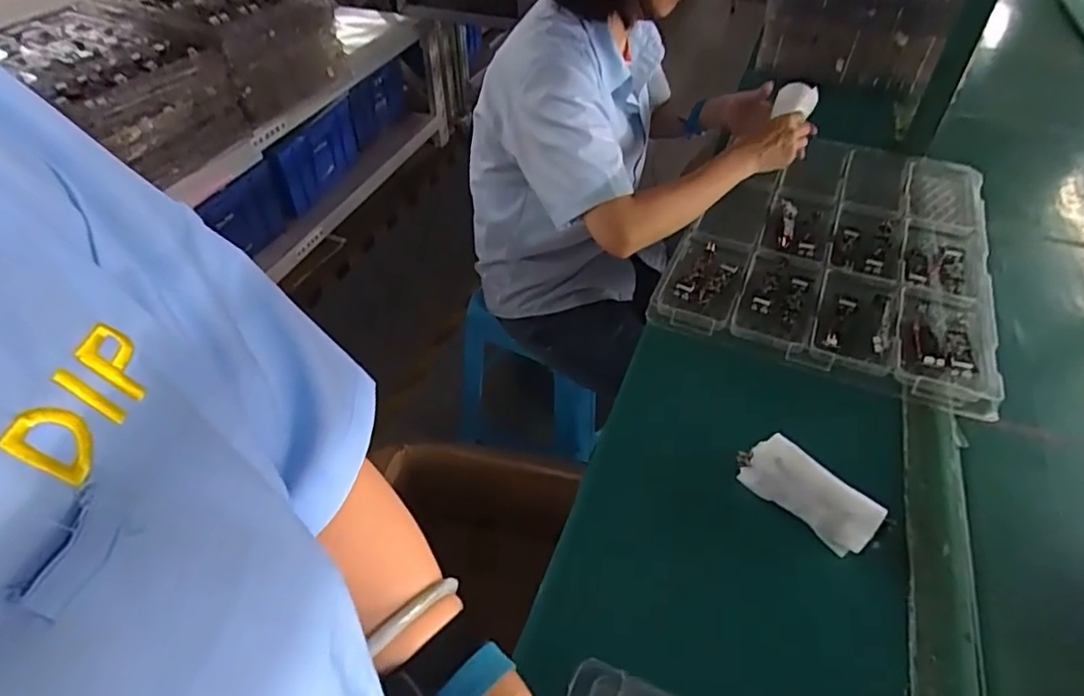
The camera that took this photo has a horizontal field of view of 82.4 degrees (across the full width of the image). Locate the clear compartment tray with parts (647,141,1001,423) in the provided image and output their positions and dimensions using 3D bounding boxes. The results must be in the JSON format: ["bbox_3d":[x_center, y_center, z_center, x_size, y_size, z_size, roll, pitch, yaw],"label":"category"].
[{"bbox_3d":[0.436,-0.168,0.913,0.391,0.032,0.574,18,48,18],"label":"clear compartment tray with parts"}]

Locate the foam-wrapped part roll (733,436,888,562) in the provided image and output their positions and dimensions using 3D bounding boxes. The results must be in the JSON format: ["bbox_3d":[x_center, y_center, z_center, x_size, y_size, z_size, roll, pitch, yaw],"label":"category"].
[{"bbox_3d":[0.255,0.140,0.592,0.051,0.047,0.134,-35,54,-29],"label":"foam-wrapped part roll"}]

